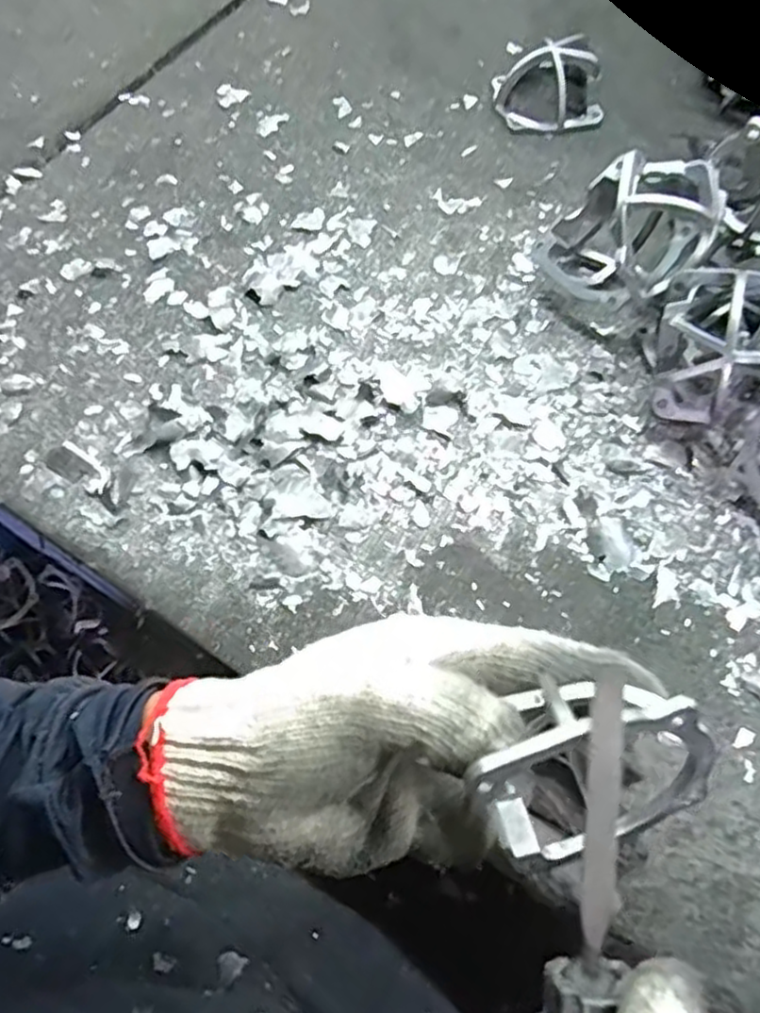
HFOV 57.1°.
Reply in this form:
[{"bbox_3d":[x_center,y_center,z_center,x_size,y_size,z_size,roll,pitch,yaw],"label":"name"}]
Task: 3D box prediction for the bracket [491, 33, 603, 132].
[{"bbox_3d":[0.132,-0.330,0.543,0.079,0.043,0.069,-3,63,2],"label":"bracket"}]

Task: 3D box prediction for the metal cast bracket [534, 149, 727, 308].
[{"bbox_3d":[0.152,-0.165,0.431,0.071,0.082,0.090,-40,67,-15],"label":"metal cast bracket"}]

